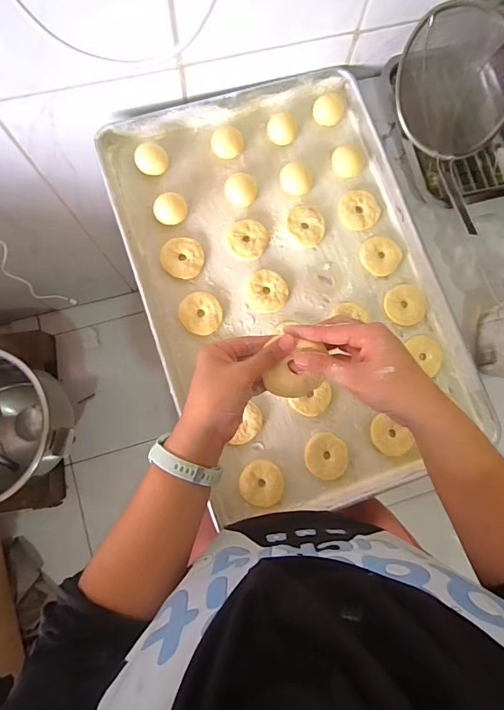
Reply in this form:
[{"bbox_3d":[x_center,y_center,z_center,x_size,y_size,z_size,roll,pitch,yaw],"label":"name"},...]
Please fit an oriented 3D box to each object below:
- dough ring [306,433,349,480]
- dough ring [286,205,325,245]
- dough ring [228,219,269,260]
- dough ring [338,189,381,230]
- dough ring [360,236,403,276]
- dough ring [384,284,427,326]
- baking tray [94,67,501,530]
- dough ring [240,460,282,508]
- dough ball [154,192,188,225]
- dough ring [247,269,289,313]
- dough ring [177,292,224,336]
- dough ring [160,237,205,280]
[{"bbox_3d":[0.101,0.137,0.547,0.057,0.009,0.060,1,82,-4],"label":"dough ring"},{"bbox_3d":[0.080,-0.191,0.592,0.055,0.009,0.059,1,82,-4],"label":"dough ring"},{"bbox_3d":[-0.006,-0.169,0.585,0.057,0.009,0.056,1,82,-4],"label":"dough ring"},{"bbox_3d":[0.161,-0.218,0.603,0.061,0.016,0.054,-4,82,-5],"label":"dough ring"},{"bbox_3d":[0.193,-0.149,0.601,0.059,0.013,0.055,1,82,-4],"label":"dough ring"},{"bbox_3d":[0.223,-0.073,0.584,0.062,0.015,0.061,1,82,-4],"label":"dough ring"},{"bbox_3d":[0.061,-0.100,0.580,0.415,0.032,0.605,-18,83,-6],"label":"baking tray"},{"bbox_3d":[0.013,0.170,0.535,0.057,0.011,0.057,1,82,-4],"label":"dough ring"},{"bbox_3d":[-0.116,-0.207,0.576,0.045,0.031,0.036,-7,82,-5],"label":"dough ball"},{"bbox_3d":[0.022,-0.092,0.575,0.056,0.011,0.060,1,82,-4],"label":"dough ring"},{"bbox_3d":[-0.071,-0.059,0.564,0.056,0.016,0.059,1,82,-4],"label":"dough ring"},{"bbox_3d":[-0.099,-0.138,0.577,0.060,0.014,0.060,1,82,-4],"label":"dough ring"}]

